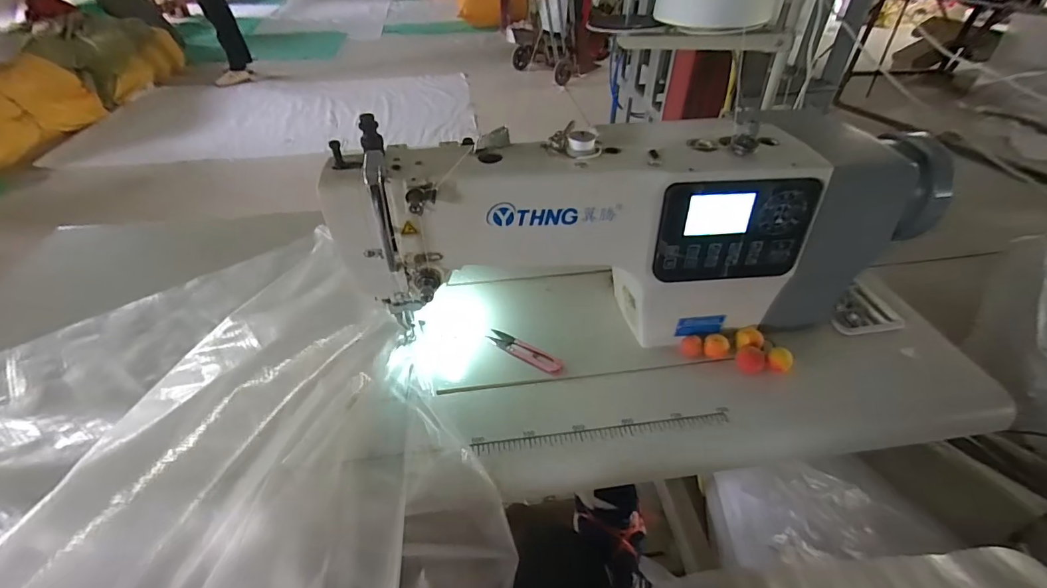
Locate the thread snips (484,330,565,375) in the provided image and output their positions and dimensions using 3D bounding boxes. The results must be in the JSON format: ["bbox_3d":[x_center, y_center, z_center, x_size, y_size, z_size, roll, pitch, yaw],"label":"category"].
[{"bbox_3d":[0.001,0.066,0.547,0.101,0.012,0.022,27,49,27],"label":"thread snips"}]

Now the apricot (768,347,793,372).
[{"bbox_3d":[0.285,0.072,0.515,0.025,0.018,0.021,31,51,30],"label":"apricot"}]

